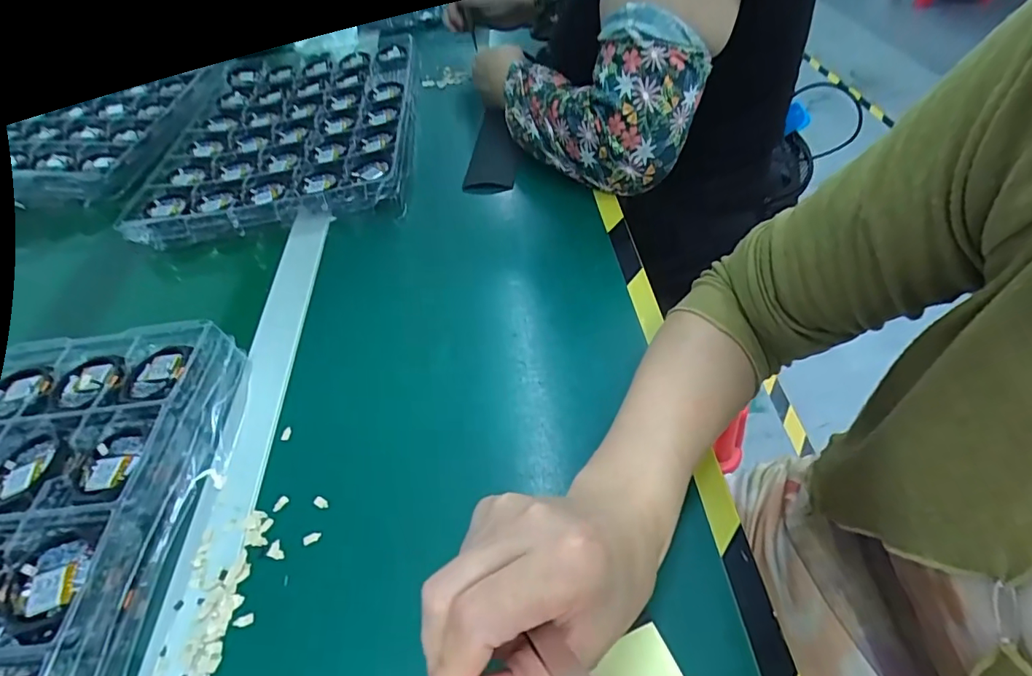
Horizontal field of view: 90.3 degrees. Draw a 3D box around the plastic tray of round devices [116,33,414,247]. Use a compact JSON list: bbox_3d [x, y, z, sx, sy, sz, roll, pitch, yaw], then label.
[{"bbox_3d":[-0.280,-0.272,0.642,0.300,0.028,0.409,-11,50,1],"label":"plastic tray of round devices"}]

